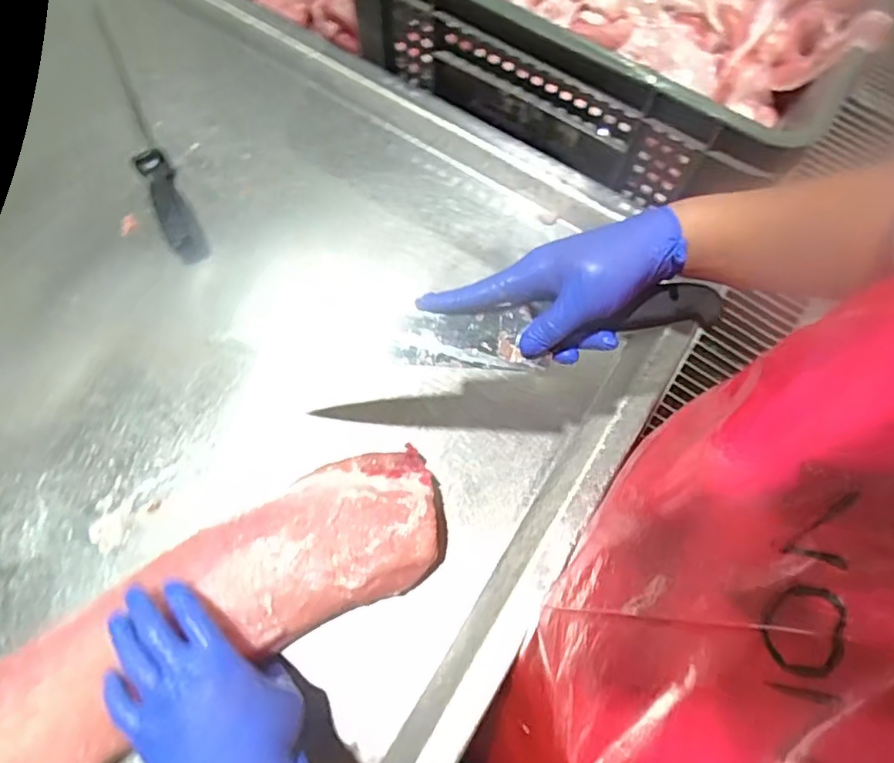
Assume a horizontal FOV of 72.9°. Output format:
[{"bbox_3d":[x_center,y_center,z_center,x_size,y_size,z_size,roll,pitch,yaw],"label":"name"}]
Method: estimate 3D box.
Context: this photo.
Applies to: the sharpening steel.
[{"bbox_3d":[-0.347,-0.286,0.669,0.032,0.029,0.362,-26,75,-9],"label":"sharpening steel"}]

